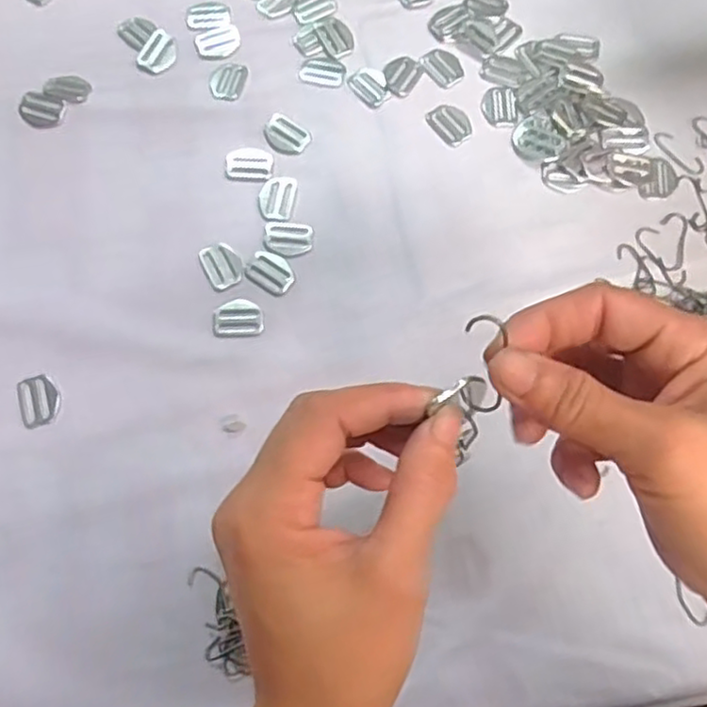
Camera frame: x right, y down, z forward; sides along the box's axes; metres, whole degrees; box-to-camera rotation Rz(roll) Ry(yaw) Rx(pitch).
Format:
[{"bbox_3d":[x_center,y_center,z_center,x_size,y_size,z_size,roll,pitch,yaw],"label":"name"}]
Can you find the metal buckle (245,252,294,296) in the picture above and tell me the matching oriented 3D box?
[{"bbox_3d":[-0.054,-0.054,0.447,0.032,0.004,0.026,30,75,10],"label":"metal buckle"}]

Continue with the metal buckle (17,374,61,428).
[{"bbox_3d":[-0.195,0.029,0.421,0.024,0.004,0.031,-20,73,-6],"label":"metal buckle"}]

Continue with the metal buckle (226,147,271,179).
[{"bbox_3d":[-0.072,-0.133,0.471,0.031,0.004,0.024,-3,72,-1],"label":"metal buckle"}]

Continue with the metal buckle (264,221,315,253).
[{"bbox_3d":[-0.043,-0.080,0.459,0.032,0.004,0.024,2,72,1],"label":"metal buckle"}]

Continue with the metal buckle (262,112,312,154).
[{"bbox_3d":[-0.048,-0.157,0.481,0.034,0.004,0.027,41,77,12],"label":"metal buckle"}]

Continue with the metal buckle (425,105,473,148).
[{"bbox_3d":[0.069,-0.164,0.480,0.025,0.004,0.033,-39,76,-11],"label":"metal buckle"}]

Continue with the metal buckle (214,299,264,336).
[{"bbox_3d":[-0.074,-0.024,0.434,0.031,0.004,0.026,-6,72,-1],"label":"metal buckle"}]

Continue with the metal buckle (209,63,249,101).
[{"bbox_3d":[-0.091,-0.198,0.489,0.025,0.004,0.032,14,73,5],"label":"metal buckle"}]

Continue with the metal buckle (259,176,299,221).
[{"bbox_3d":[-0.052,-0.107,0.463,0.024,0.004,0.033,9,72,3],"label":"metal buckle"}]

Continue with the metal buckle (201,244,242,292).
[{"bbox_3d":[-0.086,-0.059,0.446,0.024,0.004,0.033,-26,74,-8],"label":"metal buckle"}]

